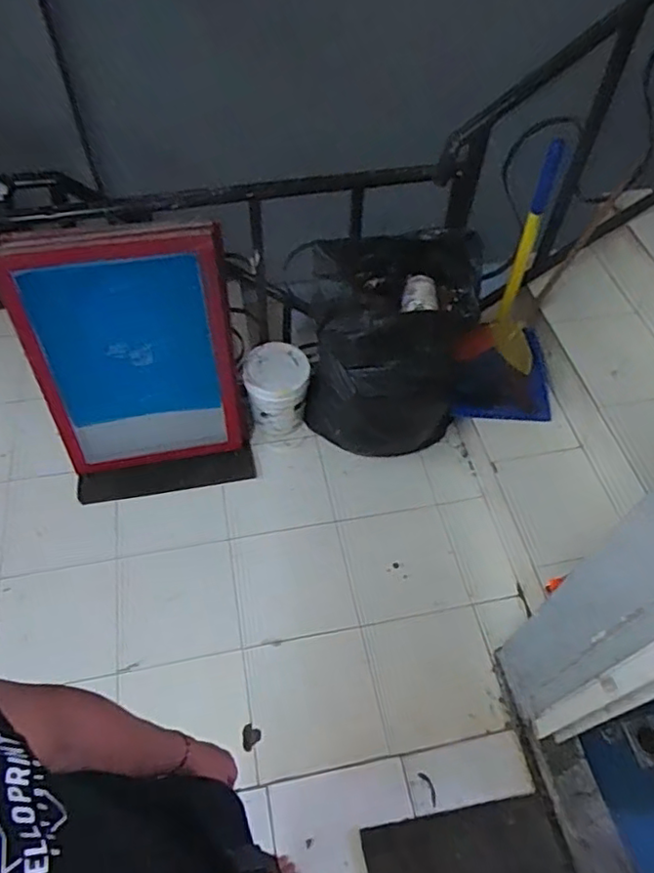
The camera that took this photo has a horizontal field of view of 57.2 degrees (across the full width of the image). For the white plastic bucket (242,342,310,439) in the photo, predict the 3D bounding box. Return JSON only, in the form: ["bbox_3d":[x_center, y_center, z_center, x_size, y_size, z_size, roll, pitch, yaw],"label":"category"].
[{"bbox_3d":[-0.154,-0.147,1.863,0.189,0.251,0.193,1,55,-1],"label":"white plastic bucket"}]

